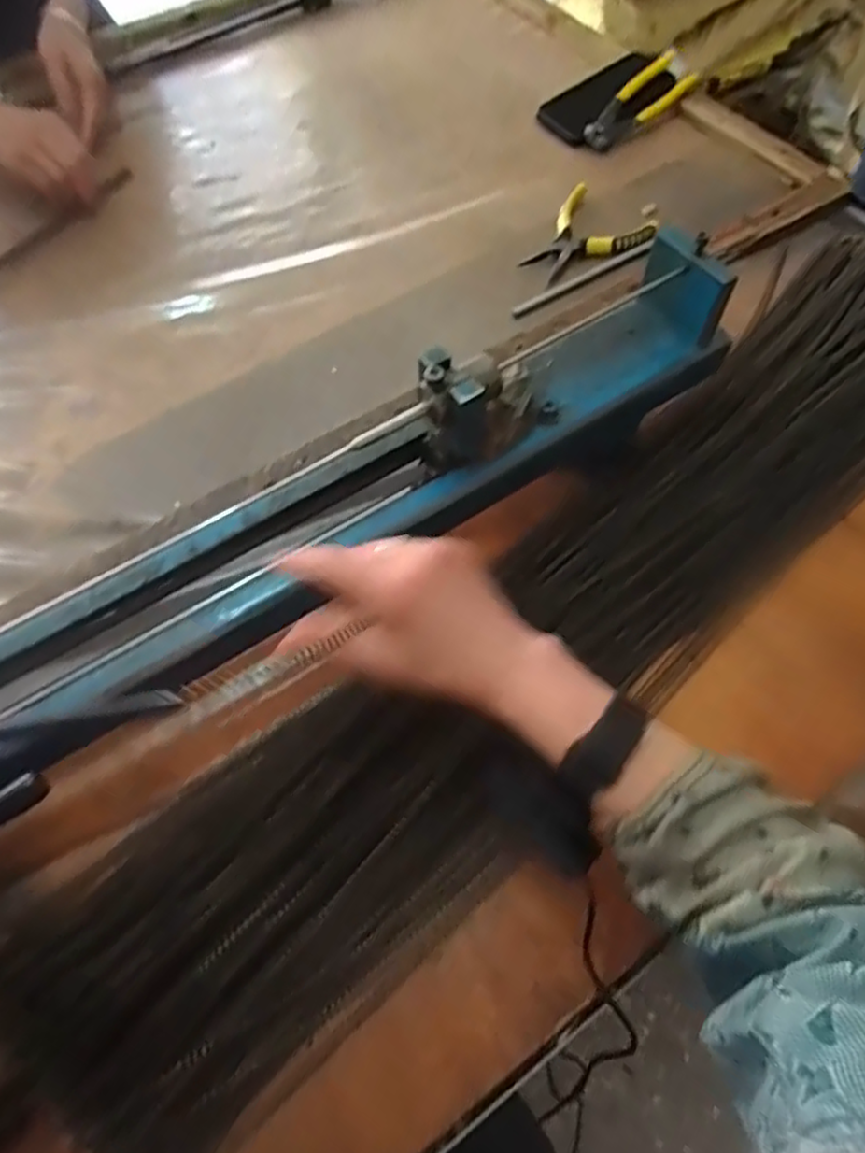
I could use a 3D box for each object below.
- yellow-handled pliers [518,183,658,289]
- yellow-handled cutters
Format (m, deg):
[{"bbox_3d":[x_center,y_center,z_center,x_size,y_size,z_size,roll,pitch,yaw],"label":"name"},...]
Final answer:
[{"bbox_3d":[0.152,-0.352,0.699,0.131,0.016,0.107,-39,69,-18],"label":"yellow-handled pliers"},{"bbox_3d":[0.242,-0.565,0.803,0.142,0.023,0.055,-40,68,1],"label":"yellow-handled cutters"}]

